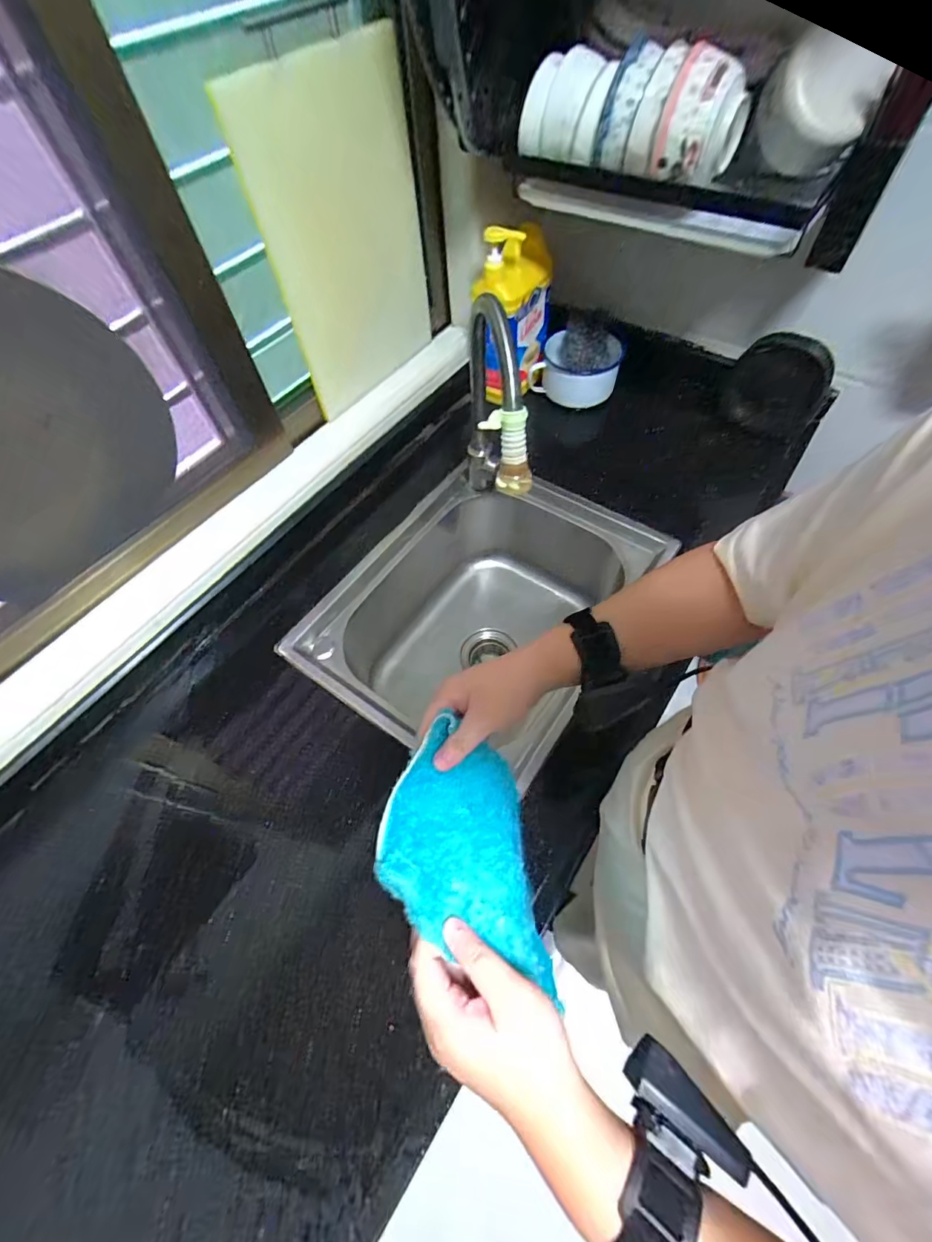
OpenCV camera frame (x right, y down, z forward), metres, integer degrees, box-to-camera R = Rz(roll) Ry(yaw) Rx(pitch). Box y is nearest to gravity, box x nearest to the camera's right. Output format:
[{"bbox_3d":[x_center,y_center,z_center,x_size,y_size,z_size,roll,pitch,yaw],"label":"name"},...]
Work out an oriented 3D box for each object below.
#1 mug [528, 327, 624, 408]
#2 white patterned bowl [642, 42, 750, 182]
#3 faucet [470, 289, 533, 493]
[{"bbox_3d":[0.222,-0.513,0.974,0.164,0.098,0.119,13,61,11],"label":"mug"},{"bbox_3d":[0.265,-0.568,0.542,0.095,0.098,0.082,18,62,13],"label":"white patterned bowl"},{"bbox_3d":[0.041,-0.254,0.681,0.057,0.343,0.218,-7,59,-1],"label":"faucet"}]

